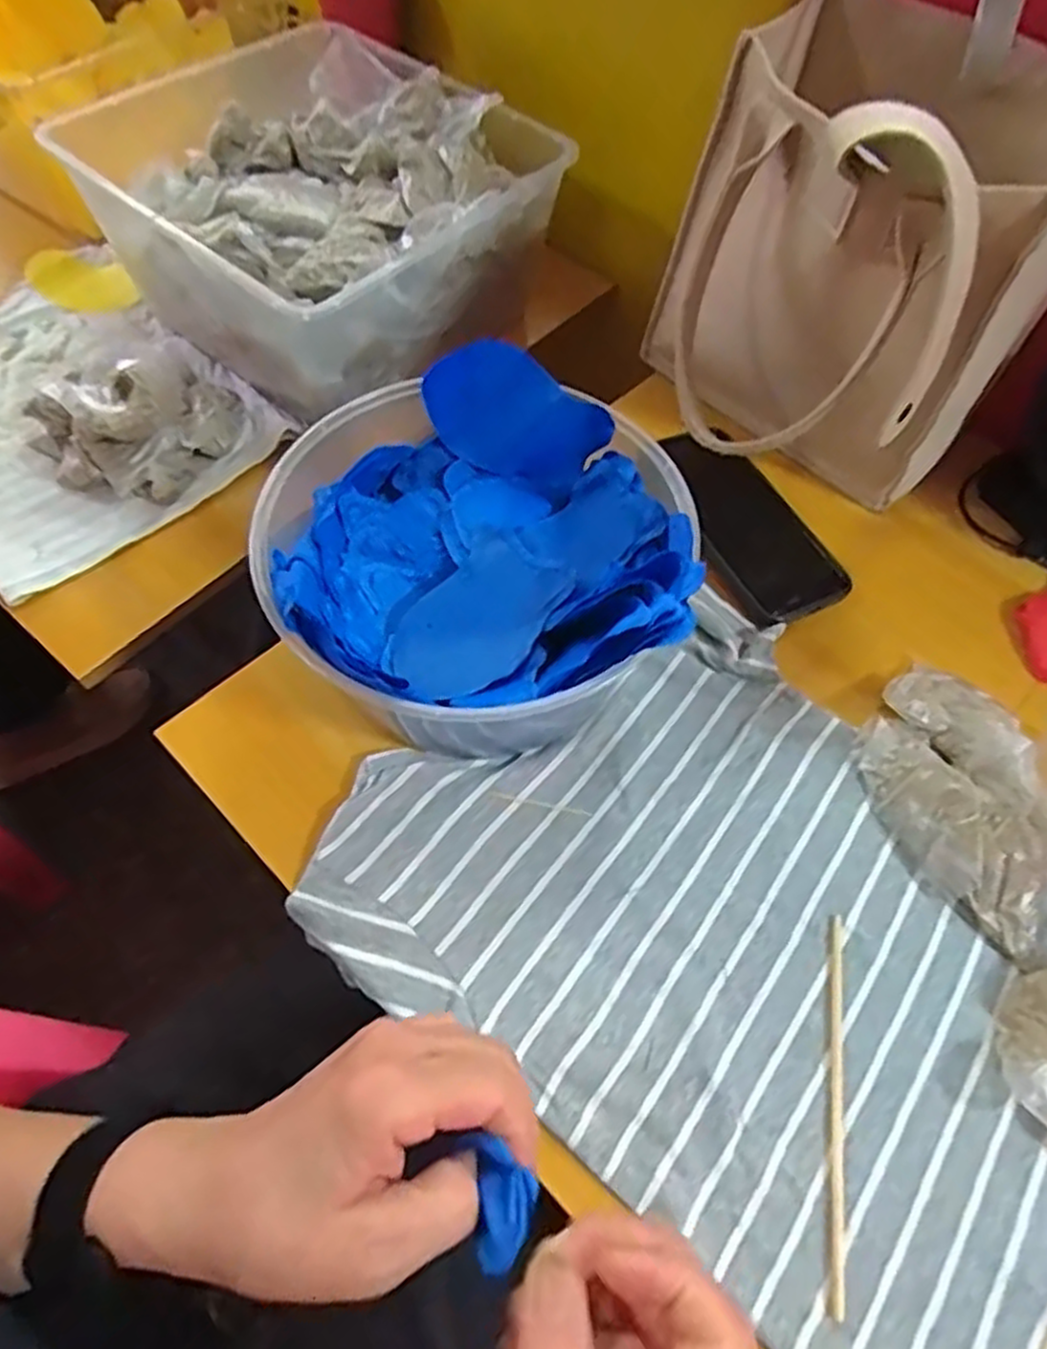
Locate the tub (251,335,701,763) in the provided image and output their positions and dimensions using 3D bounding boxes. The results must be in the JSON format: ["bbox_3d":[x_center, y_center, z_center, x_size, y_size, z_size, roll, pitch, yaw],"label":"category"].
[{"bbox_3d":[-0.021,-0.061,0.427,0.207,0.119,0.219,1,61,-2],"label":"tub"}]

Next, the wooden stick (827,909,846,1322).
[{"bbox_3d":[0.148,0.199,0.358,0.007,0.005,0.164,11,61,3],"label":"wooden stick"}]

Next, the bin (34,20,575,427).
[{"bbox_3d":[-0.161,-0.376,0.632,0.302,0.127,0.293,37,66,16],"label":"bin"}]

